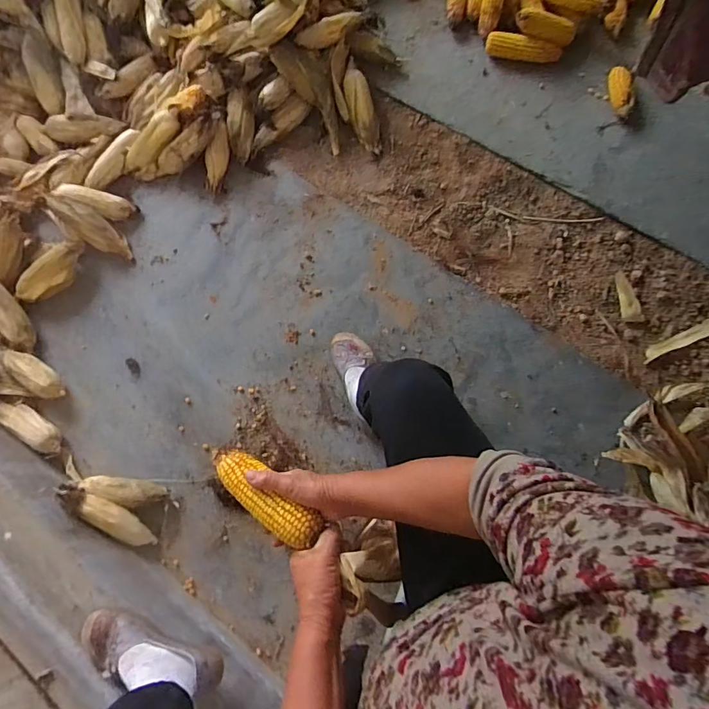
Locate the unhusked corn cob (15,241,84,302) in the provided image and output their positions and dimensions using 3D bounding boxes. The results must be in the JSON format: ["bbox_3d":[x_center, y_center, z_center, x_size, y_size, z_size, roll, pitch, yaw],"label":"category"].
[{"bbox_3d":[-0.719,-0.195,1.082,0.079,0.046,0.185,37,81,11],"label":"unhusked corn cob"}]

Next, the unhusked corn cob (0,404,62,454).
[{"bbox_3d":[-0.714,0.157,0.998,0.168,0.049,0.055,34,81,11],"label":"unhusked corn cob"}]

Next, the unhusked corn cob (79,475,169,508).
[{"bbox_3d":[-0.485,0.285,0.938,0.183,0.043,0.053,7,77,6],"label":"unhusked corn cob"}]

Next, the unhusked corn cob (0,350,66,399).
[{"bbox_3d":[-0.721,0.046,1.020,0.164,0.054,0.066,27,80,10],"label":"unhusked corn cob"}]

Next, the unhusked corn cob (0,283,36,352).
[{"bbox_3d":[-0.808,-0.102,1.050,0.059,0.061,0.212,-32,76,-4],"label":"unhusked corn cob"}]

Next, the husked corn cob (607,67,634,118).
[{"bbox_3d":[0.643,-0.642,1.088,0.042,0.038,0.152,1,76,4],"label":"husked corn cob"}]

